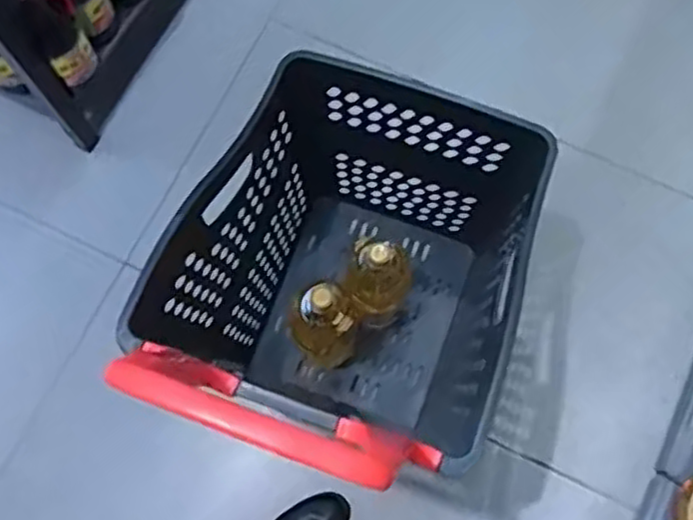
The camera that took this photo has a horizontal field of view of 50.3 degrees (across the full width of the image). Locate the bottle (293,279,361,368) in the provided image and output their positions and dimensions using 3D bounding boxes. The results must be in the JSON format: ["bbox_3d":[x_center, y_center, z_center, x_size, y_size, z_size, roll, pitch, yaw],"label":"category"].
[{"bbox_3d":[-0.029,0.101,1.129,0.085,0.268,0.085,0,73,0],"label":"bottle"}]

